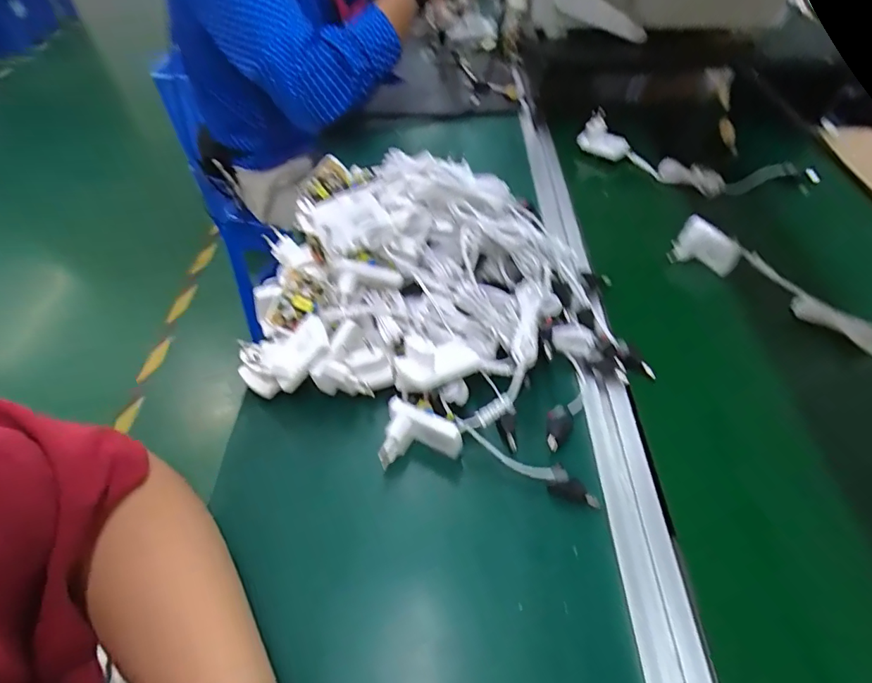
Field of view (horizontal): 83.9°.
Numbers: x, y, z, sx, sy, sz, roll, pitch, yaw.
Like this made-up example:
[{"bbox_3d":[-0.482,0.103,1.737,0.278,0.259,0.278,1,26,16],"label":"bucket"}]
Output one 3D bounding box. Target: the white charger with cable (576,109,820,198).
[{"bbox_3d":[0.352,-0.245,0.655,0.315,0.055,0.080,13,49,11],"label":"white charger with cable"}]

